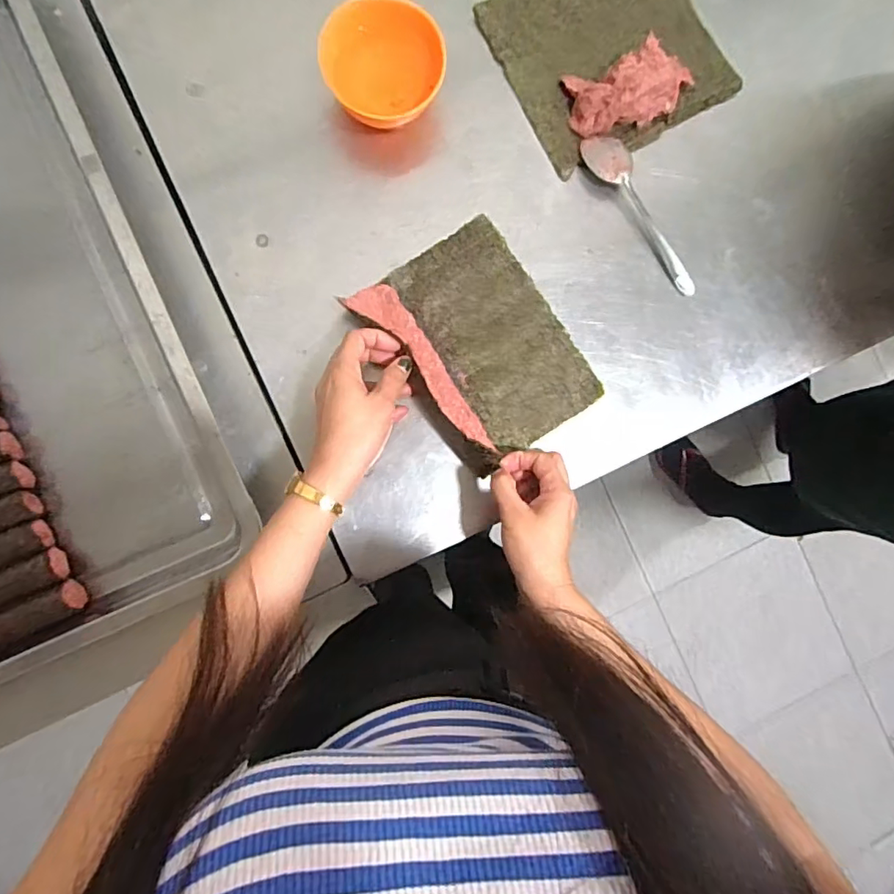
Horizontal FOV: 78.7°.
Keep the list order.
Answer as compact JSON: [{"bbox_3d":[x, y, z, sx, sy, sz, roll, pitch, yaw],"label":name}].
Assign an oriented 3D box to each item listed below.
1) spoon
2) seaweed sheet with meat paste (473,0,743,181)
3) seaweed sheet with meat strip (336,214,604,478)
[{"bbox_3d":[0.185,-0.218,0.510,0.033,0.014,0.169,-37,92,-7],"label":"spoon"},{"bbox_3d":[0.157,-0.378,0.508,0.200,0.041,0.179,-29,92,-7],"label":"seaweed sheet with meat paste"},{"bbox_3d":[0.031,-0.090,0.480,0.153,0.039,0.196,-35,92,-7],"label":"seaweed sheet with meat strip"}]

